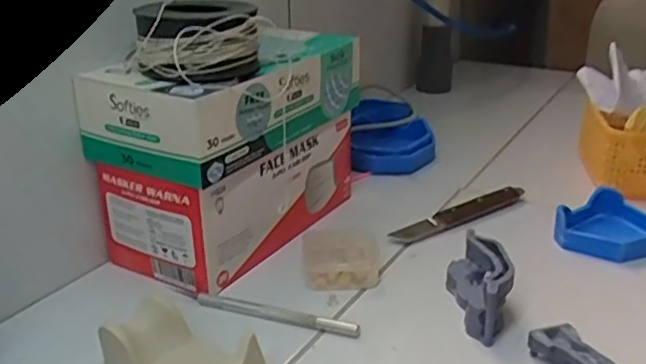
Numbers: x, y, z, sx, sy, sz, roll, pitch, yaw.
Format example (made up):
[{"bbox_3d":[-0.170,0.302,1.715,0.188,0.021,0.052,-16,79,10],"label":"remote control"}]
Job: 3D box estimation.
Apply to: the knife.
[{"bbox_3d":[0.120,0.027,0.565,0.143,0.014,0.020,-14,26,-28],"label":"knife"}]

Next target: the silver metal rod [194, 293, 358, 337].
[{"bbox_3d":[-0.031,0.087,0.440,0.116,0.006,0.007,7,24,19],"label":"silver metal rod"}]

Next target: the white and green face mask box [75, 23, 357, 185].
[{"bbox_3d":[-0.064,-0.065,0.506,0.104,0.065,0.210,15,28,34],"label":"white and green face mask box"}]

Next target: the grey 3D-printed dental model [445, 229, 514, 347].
[{"bbox_3d":[0.103,0.067,0.435,0.040,0.040,0.076,3,23,10],"label":"grey 3D-printed dental model"}]

